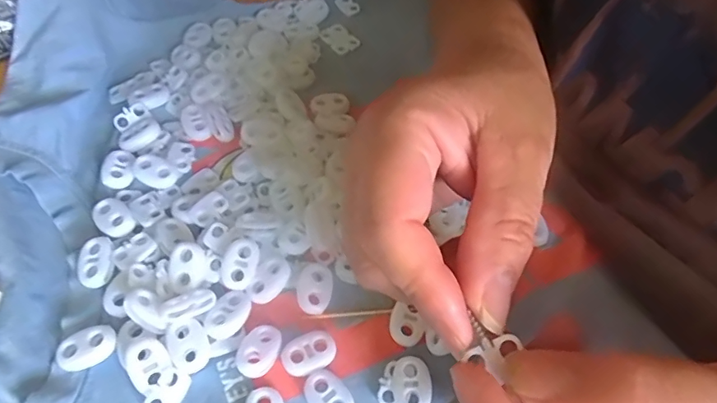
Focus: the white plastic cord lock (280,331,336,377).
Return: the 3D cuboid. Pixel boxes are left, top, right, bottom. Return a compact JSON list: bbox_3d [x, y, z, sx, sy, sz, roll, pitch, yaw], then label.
[{"bbox_3d":[-0.020,0.062,0.201,0.021,0.004,0.014,-21,59,-16],"label":"white plastic cord lock"}]

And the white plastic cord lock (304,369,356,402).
[{"bbox_3d":[-0.011,0.076,0.193,0.015,0.005,0.022,-32,63,-22],"label":"white plastic cord lock"}]

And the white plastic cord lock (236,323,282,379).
[{"bbox_3d":[-0.040,0.060,0.200,0.015,0.005,0.021,18,56,9],"label":"white plastic cord lock"}]

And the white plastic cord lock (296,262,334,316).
[{"bbox_3d":[-0.019,0.038,0.216,0.015,0.005,0.022,7,55,2],"label":"white plastic cord lock"}]

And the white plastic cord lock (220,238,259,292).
[{"bbox_3d":[-0.052,0.026,0.215,0.015,0.007,0.021,15,56,7],"label":"white plastic cord lock"}]

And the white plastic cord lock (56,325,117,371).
[{"bbox_3d":[-0.108,0.058,0.198,0.022,0.005,0.014,-20,59,-16],"label":"white plastic cord lock"}]

